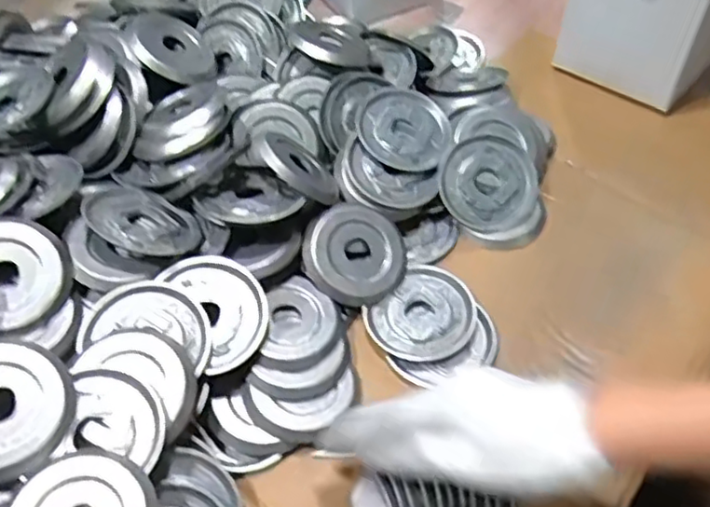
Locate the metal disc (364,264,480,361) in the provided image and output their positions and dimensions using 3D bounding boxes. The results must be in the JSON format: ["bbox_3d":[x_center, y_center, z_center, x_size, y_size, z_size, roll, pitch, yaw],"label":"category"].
[{"bbox_3d":[0.054,0.049,0.509,0.073,0.009,0.082,35,61,27],"label":"metal disc"}]

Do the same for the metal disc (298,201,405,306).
[{"bbox_3d":[0.002,-0.001,0.523,0.083,0.019,0.080,6,71,-17],"label":"metal disc"}]

